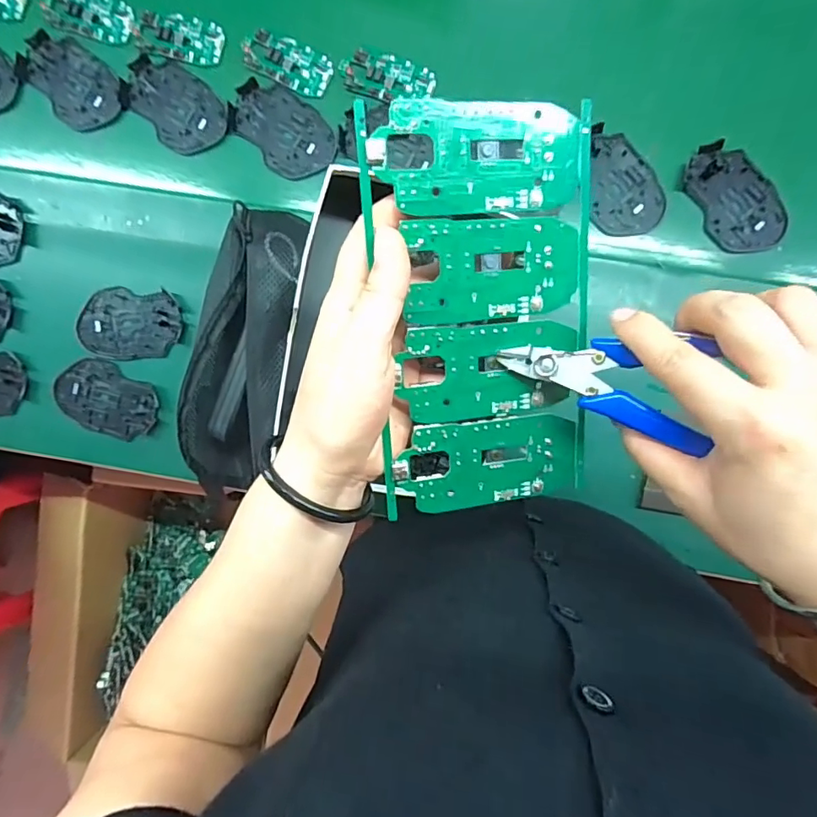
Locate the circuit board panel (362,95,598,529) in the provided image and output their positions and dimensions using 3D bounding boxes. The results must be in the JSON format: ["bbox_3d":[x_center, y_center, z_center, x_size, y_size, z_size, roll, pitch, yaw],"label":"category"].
[{"bbox_3d":[0.036,-0.042,0.252,0.104,0.004,0.188,-7,105,-10],"label":"circuit board panel"}]

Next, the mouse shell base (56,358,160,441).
[{"bbox_3d":[-0.328,-0.009,0.569,0.114,0.012,0.072,26,94,0],"label":"mouse shell base"}]

